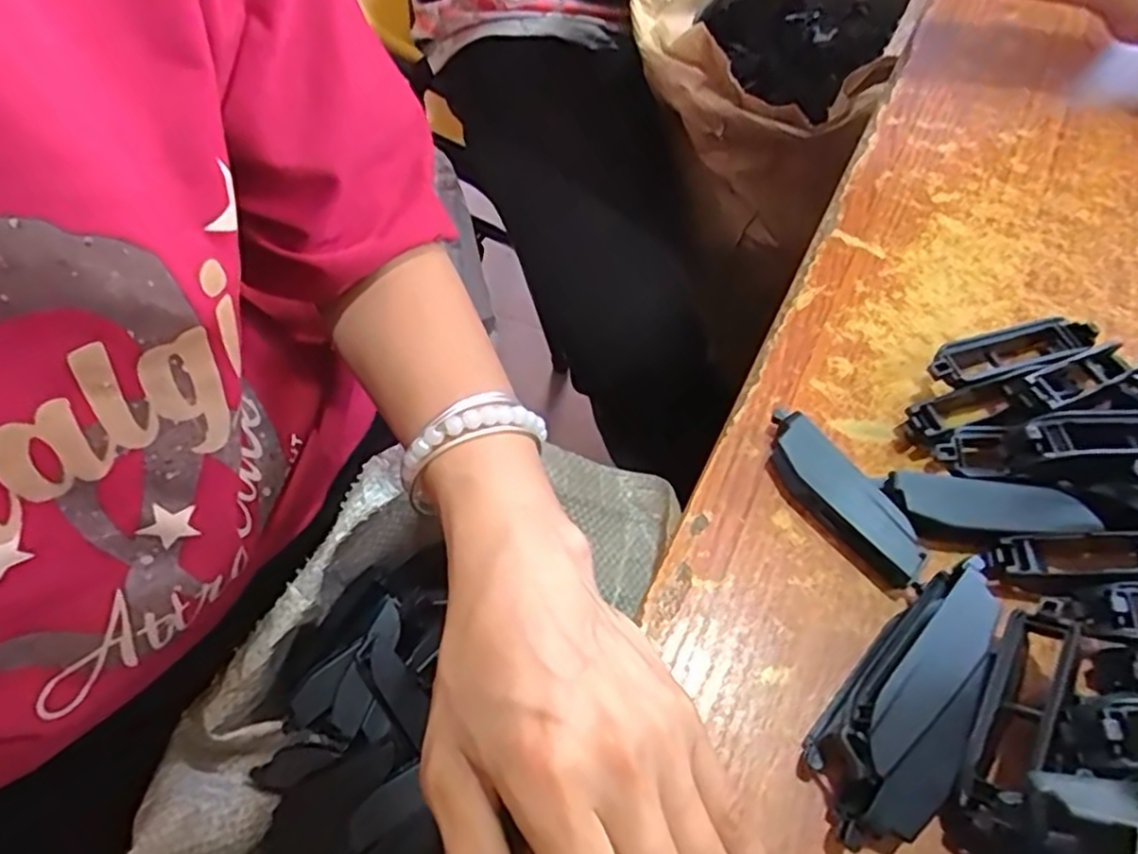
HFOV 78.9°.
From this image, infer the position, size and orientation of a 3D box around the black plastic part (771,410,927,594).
[{"bbox_3d":[0.099,0.026,0.253,0.017,0.020,0.073,-30,62,-14],"label":"black plastic part"}]

